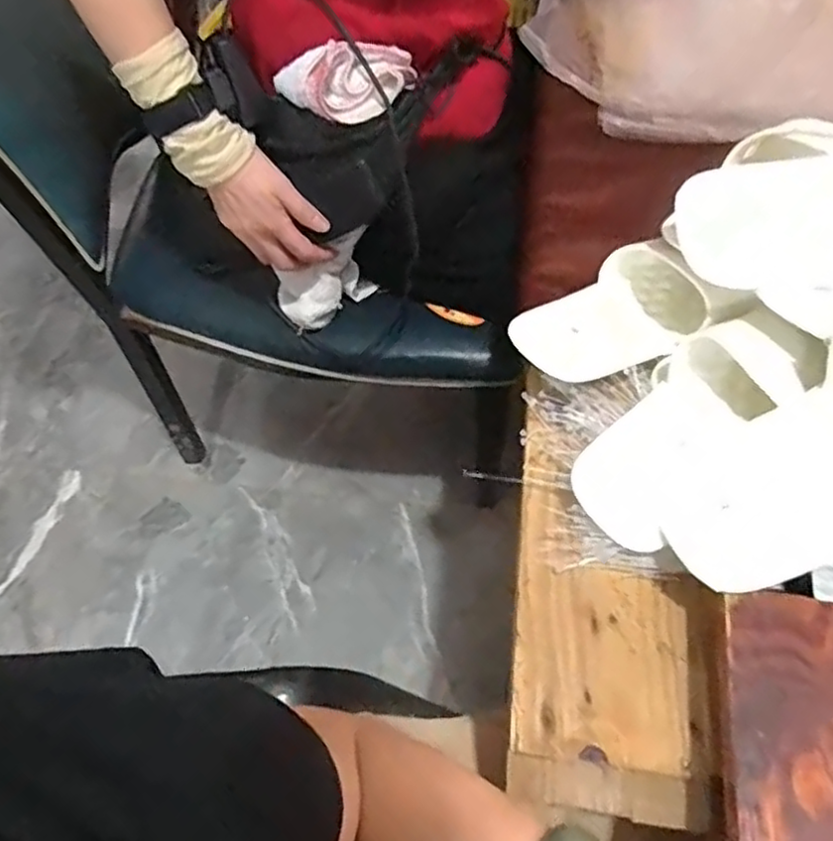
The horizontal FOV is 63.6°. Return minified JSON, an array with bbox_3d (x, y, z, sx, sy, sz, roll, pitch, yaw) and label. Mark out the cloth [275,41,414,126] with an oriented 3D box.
[{"bbox_3d":[-0.059,-0.288,0.600,0.120,0.081,0.050,-11,60,-3],"label":"cloth"}]

